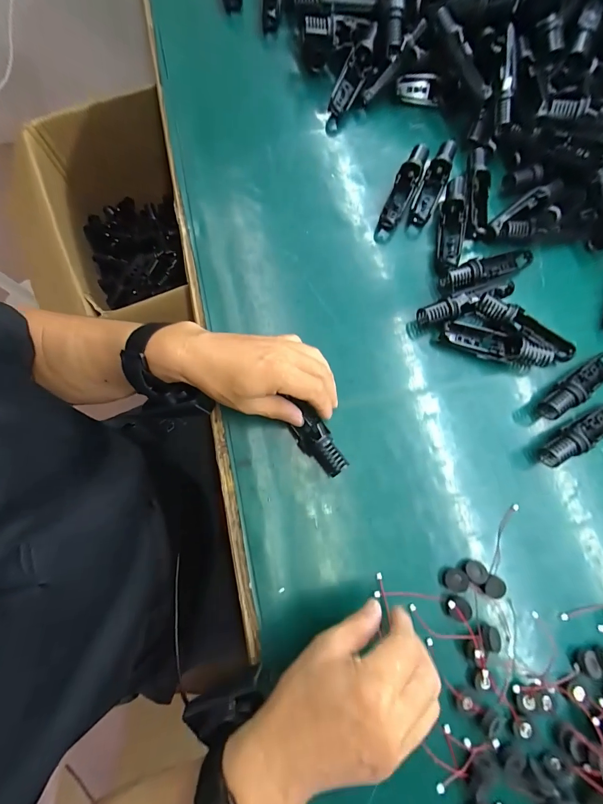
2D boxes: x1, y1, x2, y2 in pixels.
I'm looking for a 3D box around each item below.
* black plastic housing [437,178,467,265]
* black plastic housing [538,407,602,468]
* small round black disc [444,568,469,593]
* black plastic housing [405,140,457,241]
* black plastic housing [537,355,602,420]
[{"bbox_3d":[0.190,-0.223,0.416,0.030,0.033,0.123,8,76,-1],"label":"black plastic housing"},{"bbox_3d":[0.308,0.034,0.360,0.120,0.029,0.031,-23,78,-8],"label":"black plastic housing"},{"bbox_3d":[0.151,0.174,0.326,0.019,0.009,0.021,30,78,6],"label":"small round black disc"},{"bbox_3d":[0.167,-0.275,0.433,0.028,0.025,0.130,23,91,4],"label":"black plastic housing"},{"bbox_3d":[0.315,-0.020,0.376,0.120,0.032,0.028,-33,80,-10],"label":"black plastic housing"}]

